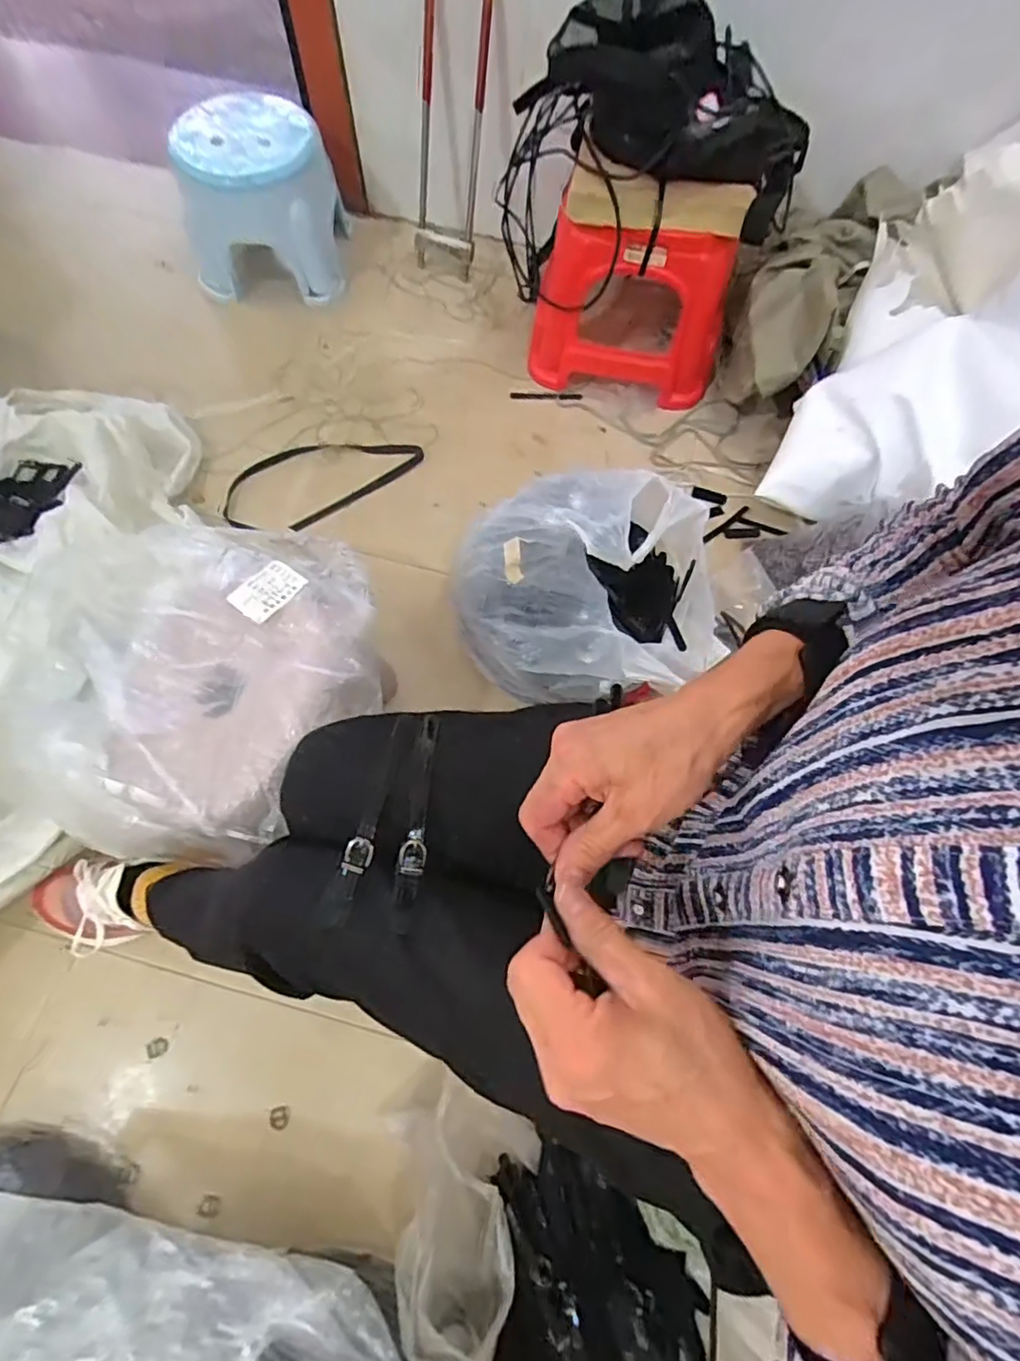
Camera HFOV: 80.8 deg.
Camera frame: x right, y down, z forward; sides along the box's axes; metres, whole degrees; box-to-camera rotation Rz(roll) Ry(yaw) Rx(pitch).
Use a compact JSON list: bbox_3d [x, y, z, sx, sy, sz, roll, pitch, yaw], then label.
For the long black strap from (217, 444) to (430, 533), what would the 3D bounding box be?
[{"bbox_3d":[-0.307,-0.330,0.968,0.306,0.028,0.161,-31,69,-11],"label":"long black strap"}]

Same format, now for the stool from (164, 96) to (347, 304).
[{"bbox_3d":[-0.431,-0.837,1.043,0.247,0.203,0.237,-4,69,-4],"label":"stool"}]

